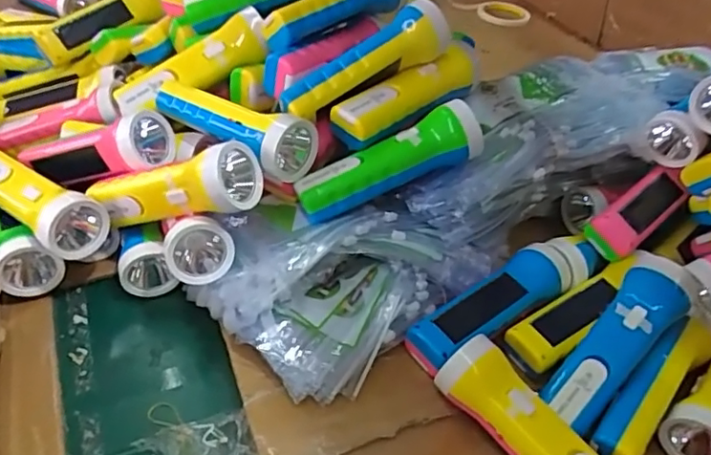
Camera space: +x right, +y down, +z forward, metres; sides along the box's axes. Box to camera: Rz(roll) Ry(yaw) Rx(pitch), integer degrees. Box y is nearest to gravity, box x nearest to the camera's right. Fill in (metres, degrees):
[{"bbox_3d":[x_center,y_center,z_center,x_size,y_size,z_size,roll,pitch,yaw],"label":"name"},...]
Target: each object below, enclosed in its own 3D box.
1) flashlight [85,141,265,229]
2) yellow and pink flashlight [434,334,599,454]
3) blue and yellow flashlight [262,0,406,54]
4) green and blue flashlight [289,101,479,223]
[{"bbox_3d":[-0.155,-0.030,0.480,0.167,0.052,0.041,-10,35,23],"label":"flashlight"},{"bbox_3d":[0.130,0.146,0.401,0.041,0.044,0.159,-28,51,-33],"label":"yellow and pink flashlight"},{"bbox_3d":[-0.018,-0.215,0.562,0.149,0.039,0.043,-24,45,0],"label":"blue and yellow flashlight"},{"bbox_3d":[0.030,-0.054,0.491,0.166,0.041,0.046,-25,46,-3],"label":"green and blue flashlight"}]

